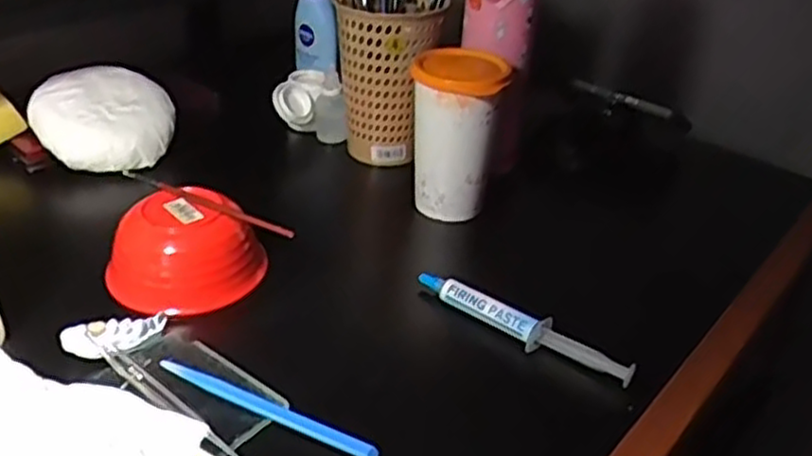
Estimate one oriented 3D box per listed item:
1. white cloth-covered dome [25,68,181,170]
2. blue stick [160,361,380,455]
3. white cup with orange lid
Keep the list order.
[{"bbox_3d":[-0.265,-0.097,0.660,0.118,0.053,0.098,-8,34,-20],"label":"white cloth-covered dome"},{"bbox_3d":[-0.078,0.100,0.417,0.136,0.005,0.011,17,34,19],"label":"blue stick"},{"bbox_3d":[0.039,-0.077,0.595,0.067,0.132,0.067,3,32,-2],"label":"white cup with orange lid"}]

